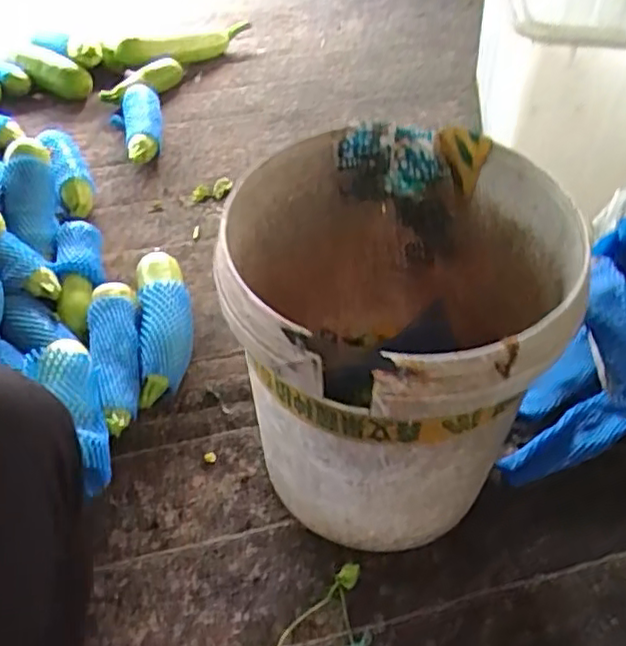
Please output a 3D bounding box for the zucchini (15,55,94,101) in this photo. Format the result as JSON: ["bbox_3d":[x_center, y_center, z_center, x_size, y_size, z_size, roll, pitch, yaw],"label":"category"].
[{"bbox_3d":[-0.551,-0.531,1.409,0.177,0.073,0.053,19,49,16],"label":"zucchini"}]

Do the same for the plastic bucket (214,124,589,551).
[{"bbox_3d":[0.071,0.023,0.668,0.286,0.327,0.298,1,46,-1],"label":"plastic bucket"}]

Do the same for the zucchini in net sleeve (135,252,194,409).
[{"bbox_3d":[-0.205,-0.001,0.922,0.074,0.069,0.256,-7,47,-8],"label":"zucchini in net sleeve"}]

